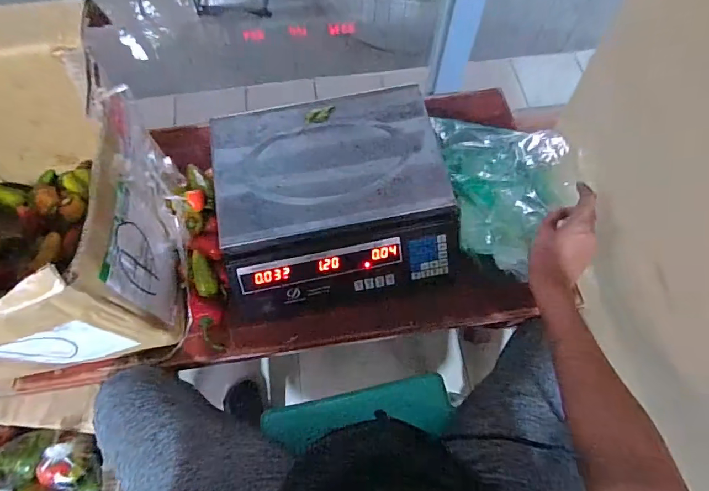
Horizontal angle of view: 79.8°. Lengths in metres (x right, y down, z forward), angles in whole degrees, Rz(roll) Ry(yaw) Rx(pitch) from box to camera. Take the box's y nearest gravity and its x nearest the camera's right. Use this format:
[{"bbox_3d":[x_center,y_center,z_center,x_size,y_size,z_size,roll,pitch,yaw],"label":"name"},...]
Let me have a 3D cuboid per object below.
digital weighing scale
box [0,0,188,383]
[{"bbox_3d":[-0.031,-0.071,0.648,0.341,0.102,0.305,-12,68,-5],"label":"digital weighing scale"},{"bbox_3d":[-0.434,-0.066,0.567,0.349,0.260,0.420,-5,68,-2],"label":"box"}]

